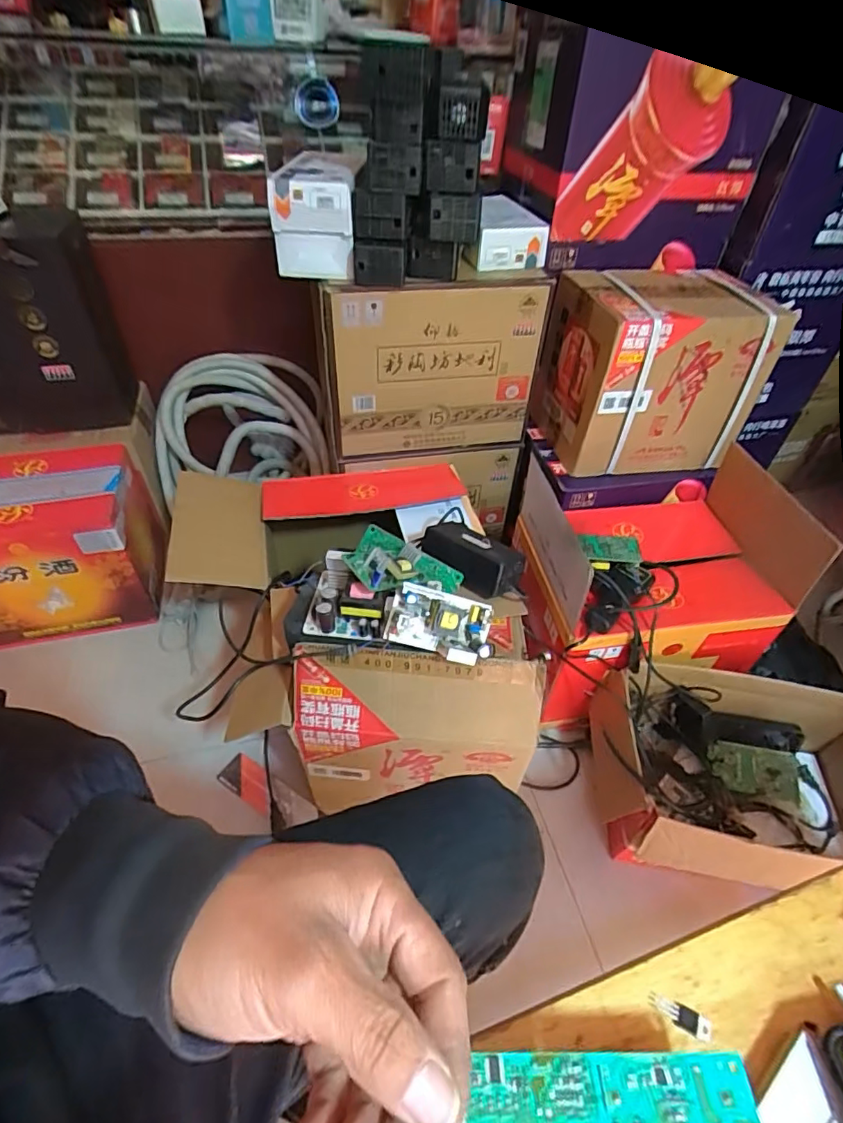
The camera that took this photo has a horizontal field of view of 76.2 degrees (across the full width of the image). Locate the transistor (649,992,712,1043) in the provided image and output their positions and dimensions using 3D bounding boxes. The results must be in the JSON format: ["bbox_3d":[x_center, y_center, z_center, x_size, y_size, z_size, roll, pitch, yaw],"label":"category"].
[{"bbox_3d":[0.138,0.241,0.285,0.031,0.004,0.011,23,49,18],"label":"transistor"}]

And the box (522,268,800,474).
[{"bbox_3d":[0.410,-0.342,0.987,0.321,0.287,0.218,-7,47,-10],"label":"box"}]

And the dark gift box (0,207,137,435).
[{"bbox_3d":[-0.759,-0.415,0.984,0.387,0.345,0.132,-4,46,-7],"label":"dark gift box"}]

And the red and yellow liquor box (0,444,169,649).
[{"bbox_3d":[-0.730,-0.039,1.067,0.332,0.287,0.267,-6,47,-9],"label":"red and yellow liquor box"}]

